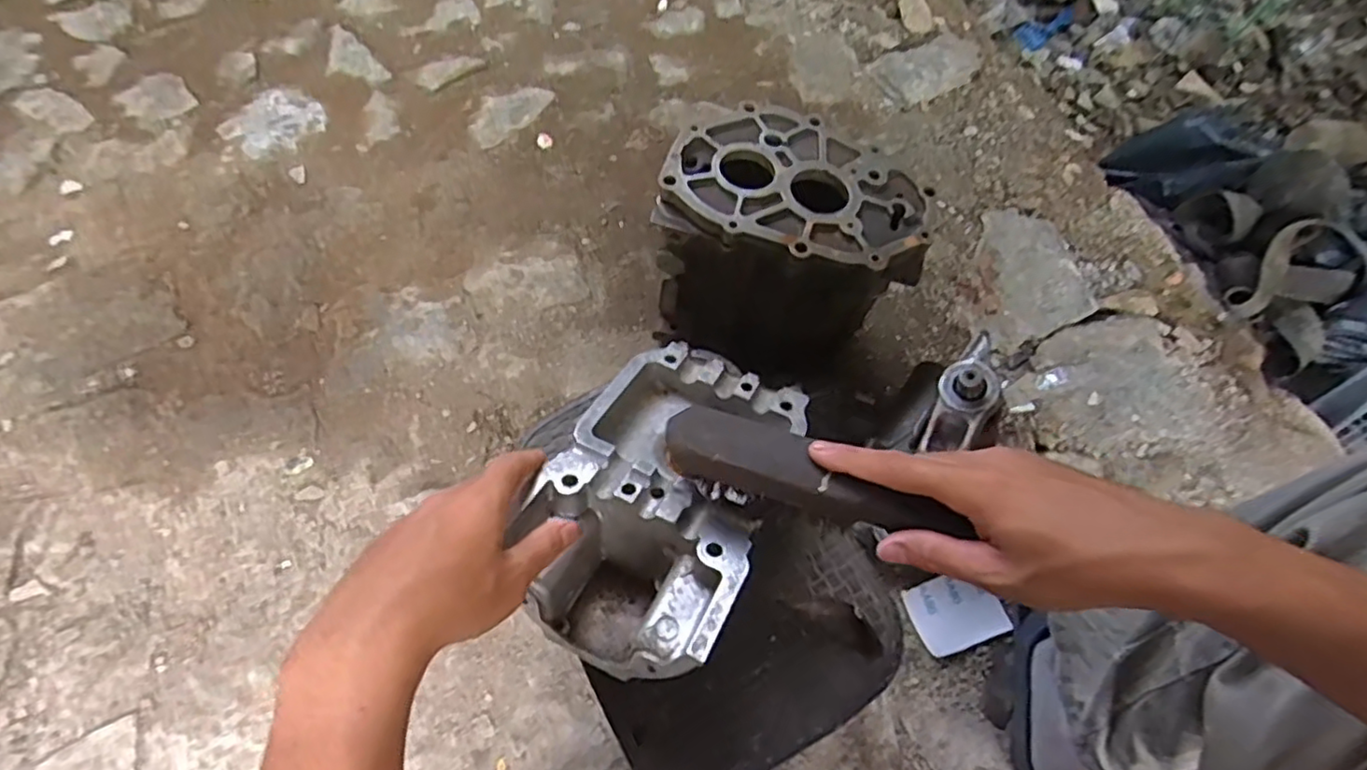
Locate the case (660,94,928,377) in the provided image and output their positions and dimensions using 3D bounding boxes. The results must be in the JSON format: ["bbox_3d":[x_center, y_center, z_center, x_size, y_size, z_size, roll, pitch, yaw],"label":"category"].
[{"bbox_3d":[0.119,-0.156,0.764,0.268,0.230,0.186,14,65,7],"label":"case"}]

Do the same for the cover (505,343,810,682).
[{"bbox_3d":[-0.010,0.071,0.444,0.142,0.083,0.219,21,46,14],"label":"cover"}]

